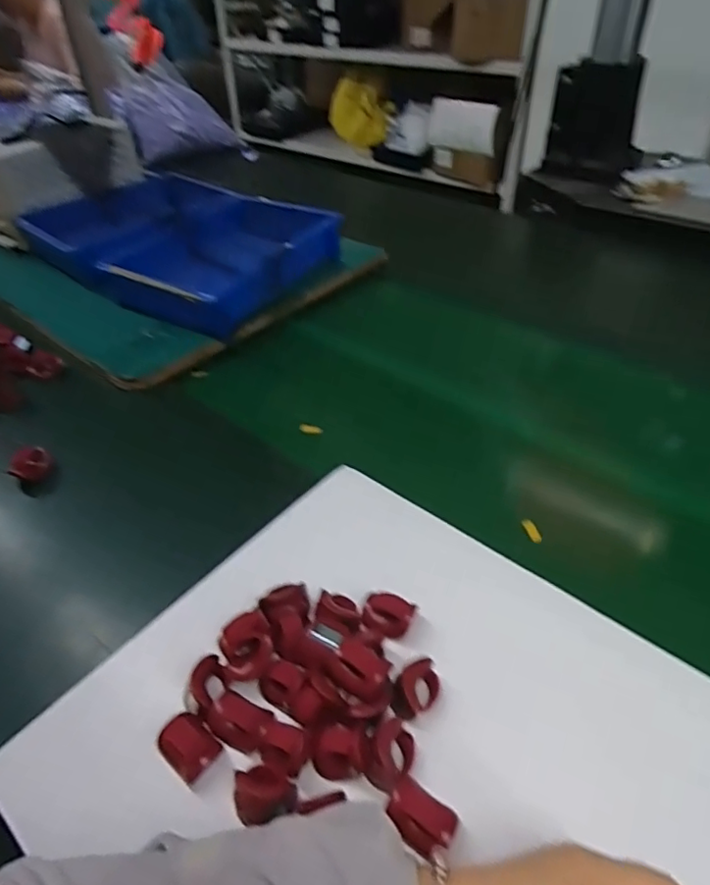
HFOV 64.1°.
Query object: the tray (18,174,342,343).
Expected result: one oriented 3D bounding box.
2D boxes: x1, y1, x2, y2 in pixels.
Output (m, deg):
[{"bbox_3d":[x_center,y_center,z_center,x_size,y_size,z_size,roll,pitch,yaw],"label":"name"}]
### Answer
[{"bbox_3d":[-0.264,-0.309,0.856,0.433,0.054,0.290,24,48,27],"label":"tray"}]

